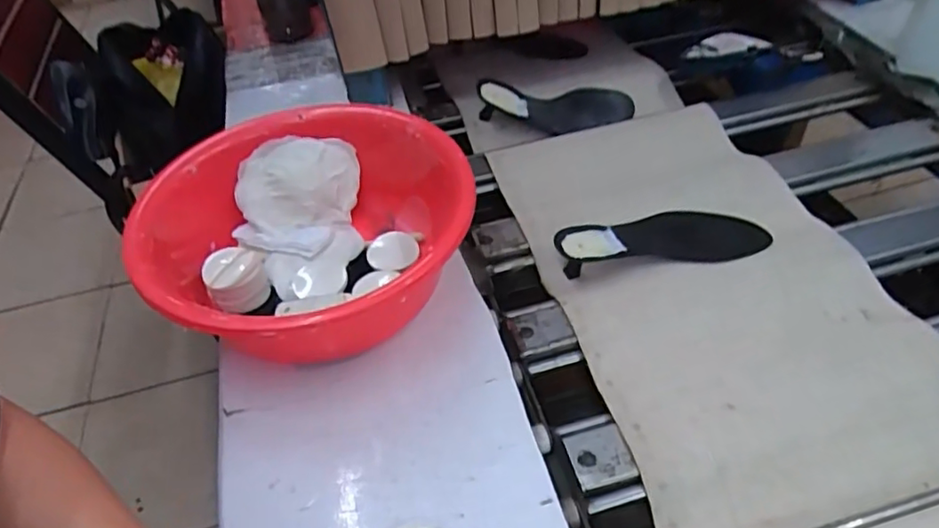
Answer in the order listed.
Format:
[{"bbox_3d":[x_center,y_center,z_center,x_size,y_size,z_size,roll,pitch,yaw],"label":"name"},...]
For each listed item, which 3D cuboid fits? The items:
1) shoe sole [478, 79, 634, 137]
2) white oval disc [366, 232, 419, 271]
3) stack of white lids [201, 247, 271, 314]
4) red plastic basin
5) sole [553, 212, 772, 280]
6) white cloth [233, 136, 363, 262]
[{"bbox_3d":[0.116,-0.212,0.819,0.217,0.053,0.081,1,45,-9],"label":"shoe sole"},{"bbox_3d":[-0.073,-0.013,0.583,0.045,0.011,0.044,7,47,13],"label":"white oval disc"},{"bbox_3d":[-0.209,0.013,0.541,0.049,0.043,0.048,-28,49,-19],"label":"stack of white lids"},{"bbox_3d":[-0.133,-0.019,0.546,0.276,0.114,0.276,-3,46,4],"label":"red plastic basin"},{"bbox_3d":[0.196,-0.032,0.622,0.216,0.039,0.067,-10,46,-3],"label":"sole"},{"bbox_3d":[-0.174,-0.060,0.602,0.121,0.068,0.125,-7,46,0],"label":"white cloth"}]

